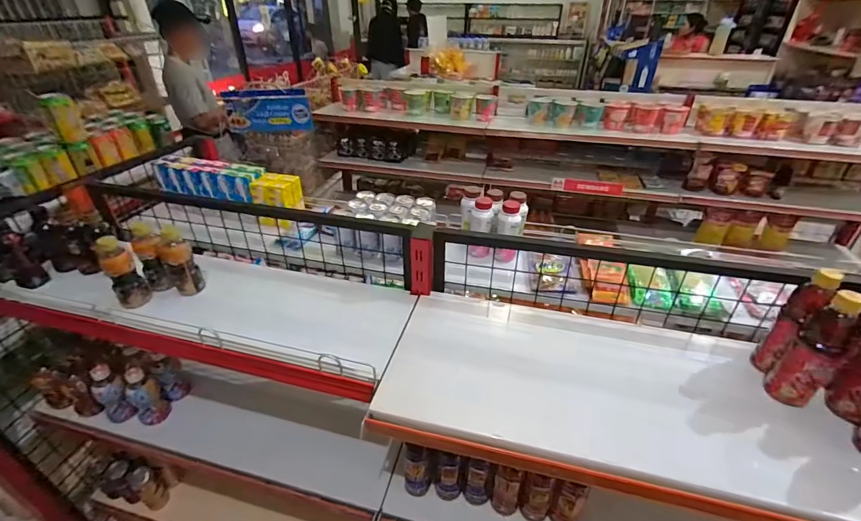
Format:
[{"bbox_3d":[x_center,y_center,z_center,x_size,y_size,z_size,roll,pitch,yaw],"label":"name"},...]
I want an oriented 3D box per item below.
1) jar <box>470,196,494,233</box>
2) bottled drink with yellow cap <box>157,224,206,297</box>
[{"bbox_3d":[0.123,-0.101,0.932,0.050,0.084,0.053,0,34,0],"label":"jar"},{"bbox_3d":[-0.517,0.002,0.819,0.055,0.141,0.044,-25,42,-33],"label":"bottled drink with yellow cap"}]

